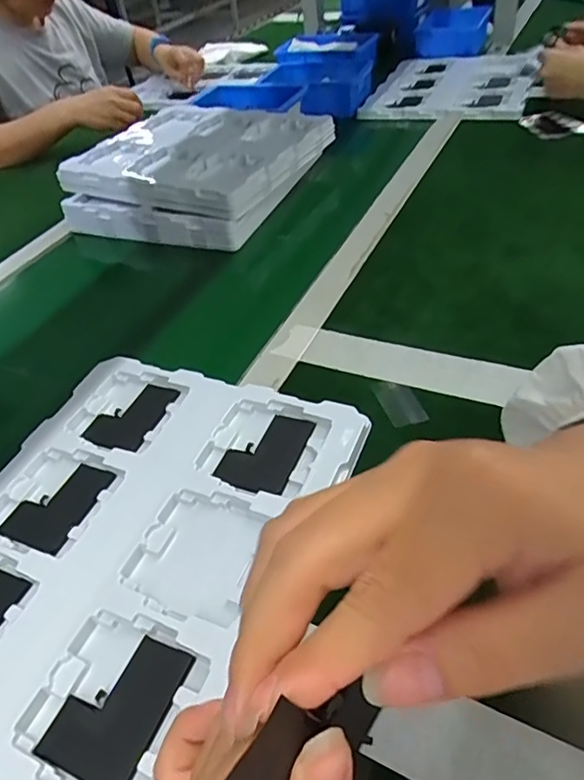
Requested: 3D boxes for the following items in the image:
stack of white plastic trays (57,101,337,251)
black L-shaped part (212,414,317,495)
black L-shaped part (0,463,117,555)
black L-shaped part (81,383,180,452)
[{"bbox_3d":[-0.137,-0.329,0.804,0.332,0.081,0.311,13,48,22],"label":"stack of white plastic trays"},{"bbox_3d":[-0.021,0.050,0.441,0.058,0.007,0.080,14,49,23],"label":"black L-shaped part"},{"bbox_3d":[-0.189,0.091,0.434,0.065,0.007,0.077,12,48,21],"label":"black L-shaped part"},{"bbox_3d":[-0.147,0.023,0.493,0.062,0.008,0.080,15,49,23],"label":"black L-shaped part"}]

